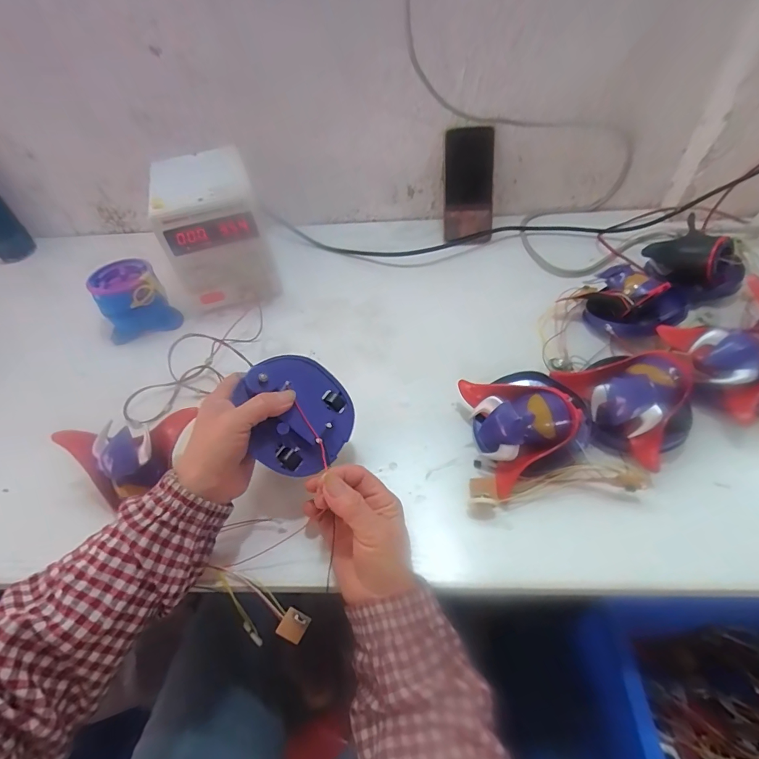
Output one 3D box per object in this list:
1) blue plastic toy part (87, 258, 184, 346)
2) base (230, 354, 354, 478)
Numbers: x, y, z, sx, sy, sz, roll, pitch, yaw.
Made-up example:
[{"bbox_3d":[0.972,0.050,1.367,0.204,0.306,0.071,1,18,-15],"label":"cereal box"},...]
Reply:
[{"bbox_3d":[-0.337,-0.109,0.578,0.094,0.075,0.071,-22,52,-13],"label":"blue plastic toy part"},{"bbox_3d":[-0.070,0.029,0.389,0.099,0.021,0.109,-13,79,-31],"label":"base"}]

